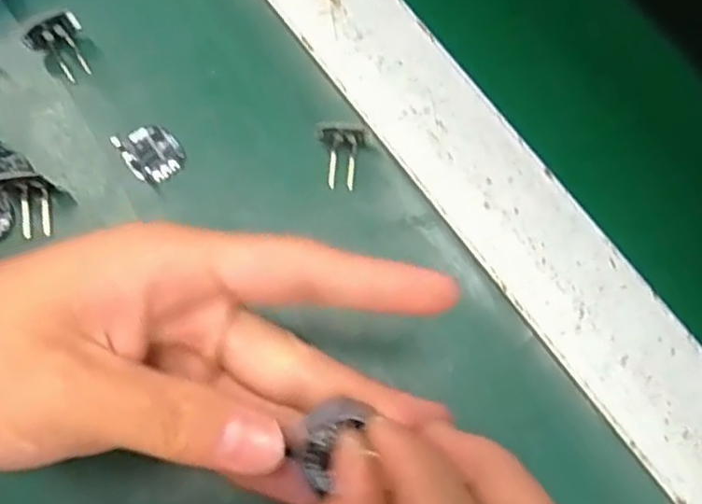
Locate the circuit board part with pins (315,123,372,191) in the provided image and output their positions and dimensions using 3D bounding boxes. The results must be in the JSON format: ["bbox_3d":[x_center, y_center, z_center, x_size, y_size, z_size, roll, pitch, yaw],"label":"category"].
[{"bbox_3d":[-0.004,-0.040,0.287,0.022,0.010,0.025,5,75,0],"label":"circuit board part with pins"}]

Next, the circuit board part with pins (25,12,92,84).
[{"bbox_3d":[-0.123,-0.088,0.294,0.023,0.022,0.018,-37,80,-10],"label":"circuit board part with pins"}]

